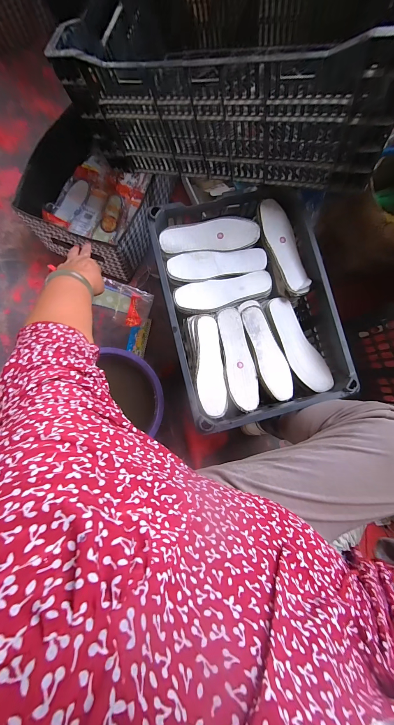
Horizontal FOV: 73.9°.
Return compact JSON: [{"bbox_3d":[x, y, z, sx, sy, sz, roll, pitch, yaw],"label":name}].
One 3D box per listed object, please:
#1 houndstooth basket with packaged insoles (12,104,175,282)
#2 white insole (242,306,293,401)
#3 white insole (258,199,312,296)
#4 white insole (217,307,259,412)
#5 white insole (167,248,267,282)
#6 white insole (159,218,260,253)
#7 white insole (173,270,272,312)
[{"bbox_3d":[-0.268,-0.441,0.714,0.289,0.157,0.311,24,87,-2],"label":"houndstooth basket with packaged insoles"},{"bbox_3d":[0.163,-0.025,0.592,0.065,0.007,0.218,-15,80,-7],"label":"white insole"},{"bbox_3d":[0.200,-0.260,0.593,0.067,0.033,0.224,-20,89,-4],"label":"white insole"},{"bbox_3d":[0.092,-0.012,0.577,0.066,0.040,0.227,-10,89,-4],"label":"white insole"},{"bbox_3d":[0.049,-0.228,0.598,0.225,0.016,0.063,-10,89,-4],"label":"white insole"},{"bbox_3d":[0.031,-0.289,0.593,0.226,0.019,0.068,-6,89,-3],"label":"white insole"},{"bbox_3d":[0.062,-0.160,0.600,0.220,0.020,0.067,-11,89,-4],"label":"white insole"}]

